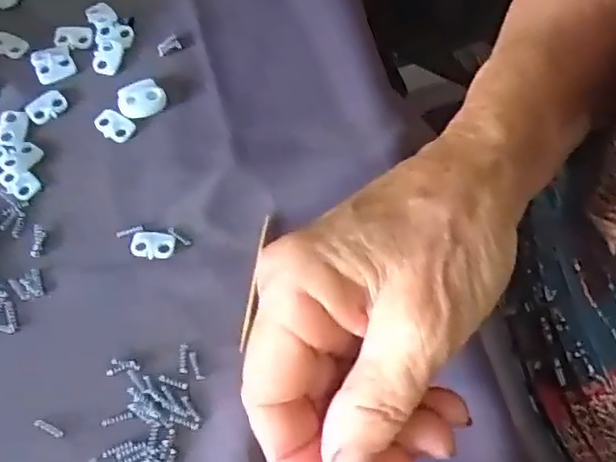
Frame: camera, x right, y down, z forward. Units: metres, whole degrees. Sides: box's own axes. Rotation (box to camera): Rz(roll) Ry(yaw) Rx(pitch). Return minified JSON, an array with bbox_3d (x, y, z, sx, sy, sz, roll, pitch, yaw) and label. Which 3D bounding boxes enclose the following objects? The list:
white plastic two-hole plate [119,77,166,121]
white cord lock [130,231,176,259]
[{"bbox_3d":[-0.080,-0.064,0.308,0.021,0.006,0.018,-28,70,-13],"label":"white plastic two-hole plate"},{"bbox_3d":[-0.068,0.006,0.281,0.019,0.004,0.012,8,66,2],"label":"white cord lock"}]

